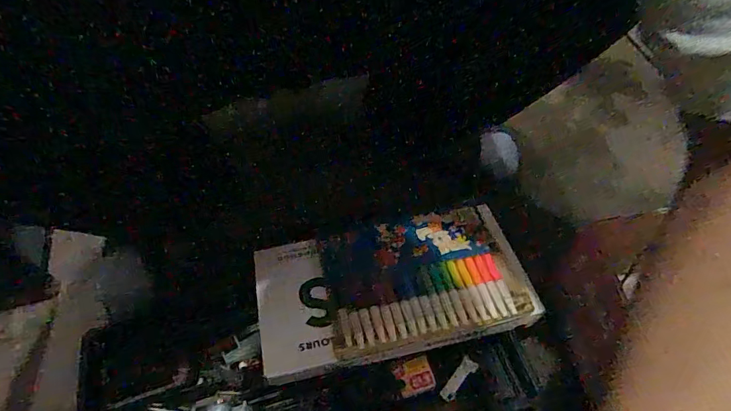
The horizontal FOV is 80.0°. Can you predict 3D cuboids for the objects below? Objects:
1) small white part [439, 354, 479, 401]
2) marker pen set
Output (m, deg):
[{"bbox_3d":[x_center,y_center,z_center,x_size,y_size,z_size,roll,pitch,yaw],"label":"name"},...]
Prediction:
[{"bbox_3d":[0.099,0.184,0.462,0.017,0.009,0.048,35,60,22],"label":"small white part"},{"bbox_3d":[0.061,0.073,0.460,0.207,0.011,0.141,-12,51,-8],"label":"marker pen set"}]

